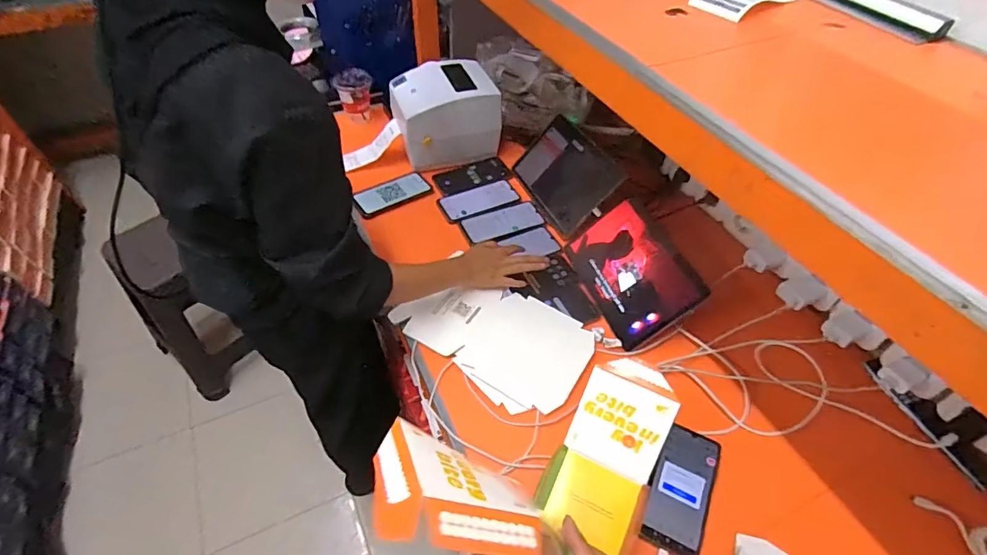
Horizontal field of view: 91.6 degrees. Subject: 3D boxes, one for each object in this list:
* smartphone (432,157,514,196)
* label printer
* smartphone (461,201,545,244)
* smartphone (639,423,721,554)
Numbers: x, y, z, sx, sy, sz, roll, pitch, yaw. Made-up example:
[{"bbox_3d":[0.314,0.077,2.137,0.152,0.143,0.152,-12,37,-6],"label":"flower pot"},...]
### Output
[{"bbox_3d":[-0.050,-0.237,1.116,0.175,0.009,0.087,-19,52,-18],"label":"smartphone"},{"bbox_3d":[-0.113,-0.373,1.114,0.221,0.169,0.162,-17,52,-16],"label":"label printer"},{"bbox_3d":[0.022,-0.114,1.000,0.163,0.010,0.088,-18,52,-17],"label":"smartphone"},{"bbox_3d":[0.256,0.281,0.650,0.076,0.012,0.177,23,52,17],"label":"smartphone"}]

